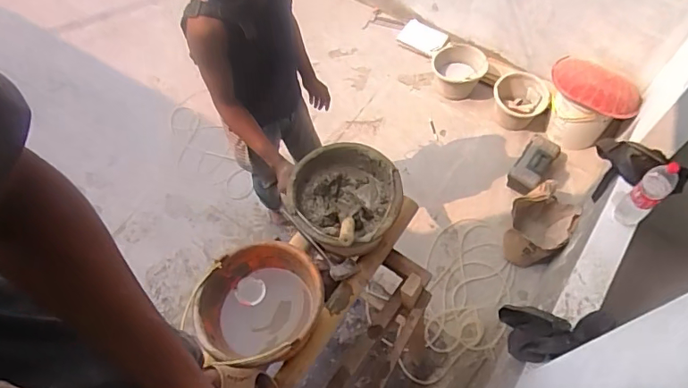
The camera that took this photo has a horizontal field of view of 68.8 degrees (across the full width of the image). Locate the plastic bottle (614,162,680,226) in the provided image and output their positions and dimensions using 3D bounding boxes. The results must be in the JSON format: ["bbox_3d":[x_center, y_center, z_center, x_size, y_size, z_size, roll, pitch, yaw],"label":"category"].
[{"bbox_3d":[1.003,0.004,1.666,0.090,0.276,0.092,-32,66,-15],"label":"plastic bottle"}]

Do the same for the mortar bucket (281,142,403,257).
[{"bbox_3d":[0.003,0.027,1.260,0.261,0.210,0.283,0,62,1],"label":"mortar bucket"}]

